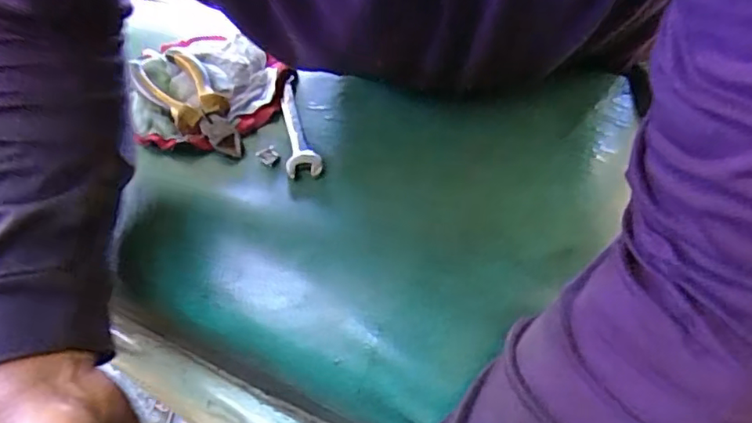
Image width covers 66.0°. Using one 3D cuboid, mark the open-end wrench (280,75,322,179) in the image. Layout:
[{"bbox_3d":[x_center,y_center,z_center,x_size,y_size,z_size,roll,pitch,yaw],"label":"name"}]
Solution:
[{"bbox_3d":[-0.063,-0.068,0.451,0.024,0.007,0.125,-16,46,-2],"label":"open-end wrench"}]

